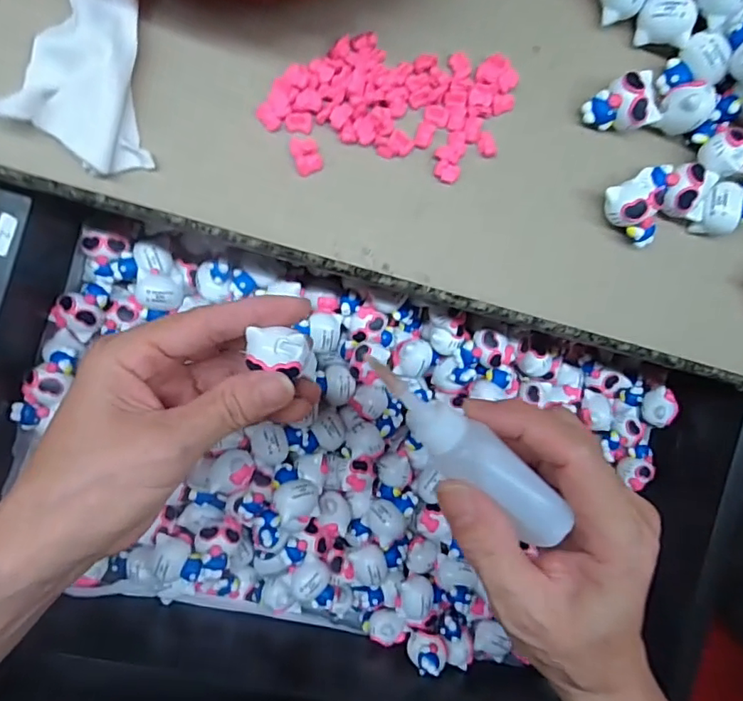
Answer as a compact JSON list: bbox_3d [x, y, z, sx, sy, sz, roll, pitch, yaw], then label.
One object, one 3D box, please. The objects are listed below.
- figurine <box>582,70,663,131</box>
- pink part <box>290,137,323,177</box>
[{"bbox_3d":[0.124,-0.120,0.265,0.033,0.020,0.025,-22,96,-8],"label":"figurine"},{"bbox_3d":[-0.030,-0.091,0.251,0.013,0.004,0.017,-23,96,-8],"label":"pink part"}]

